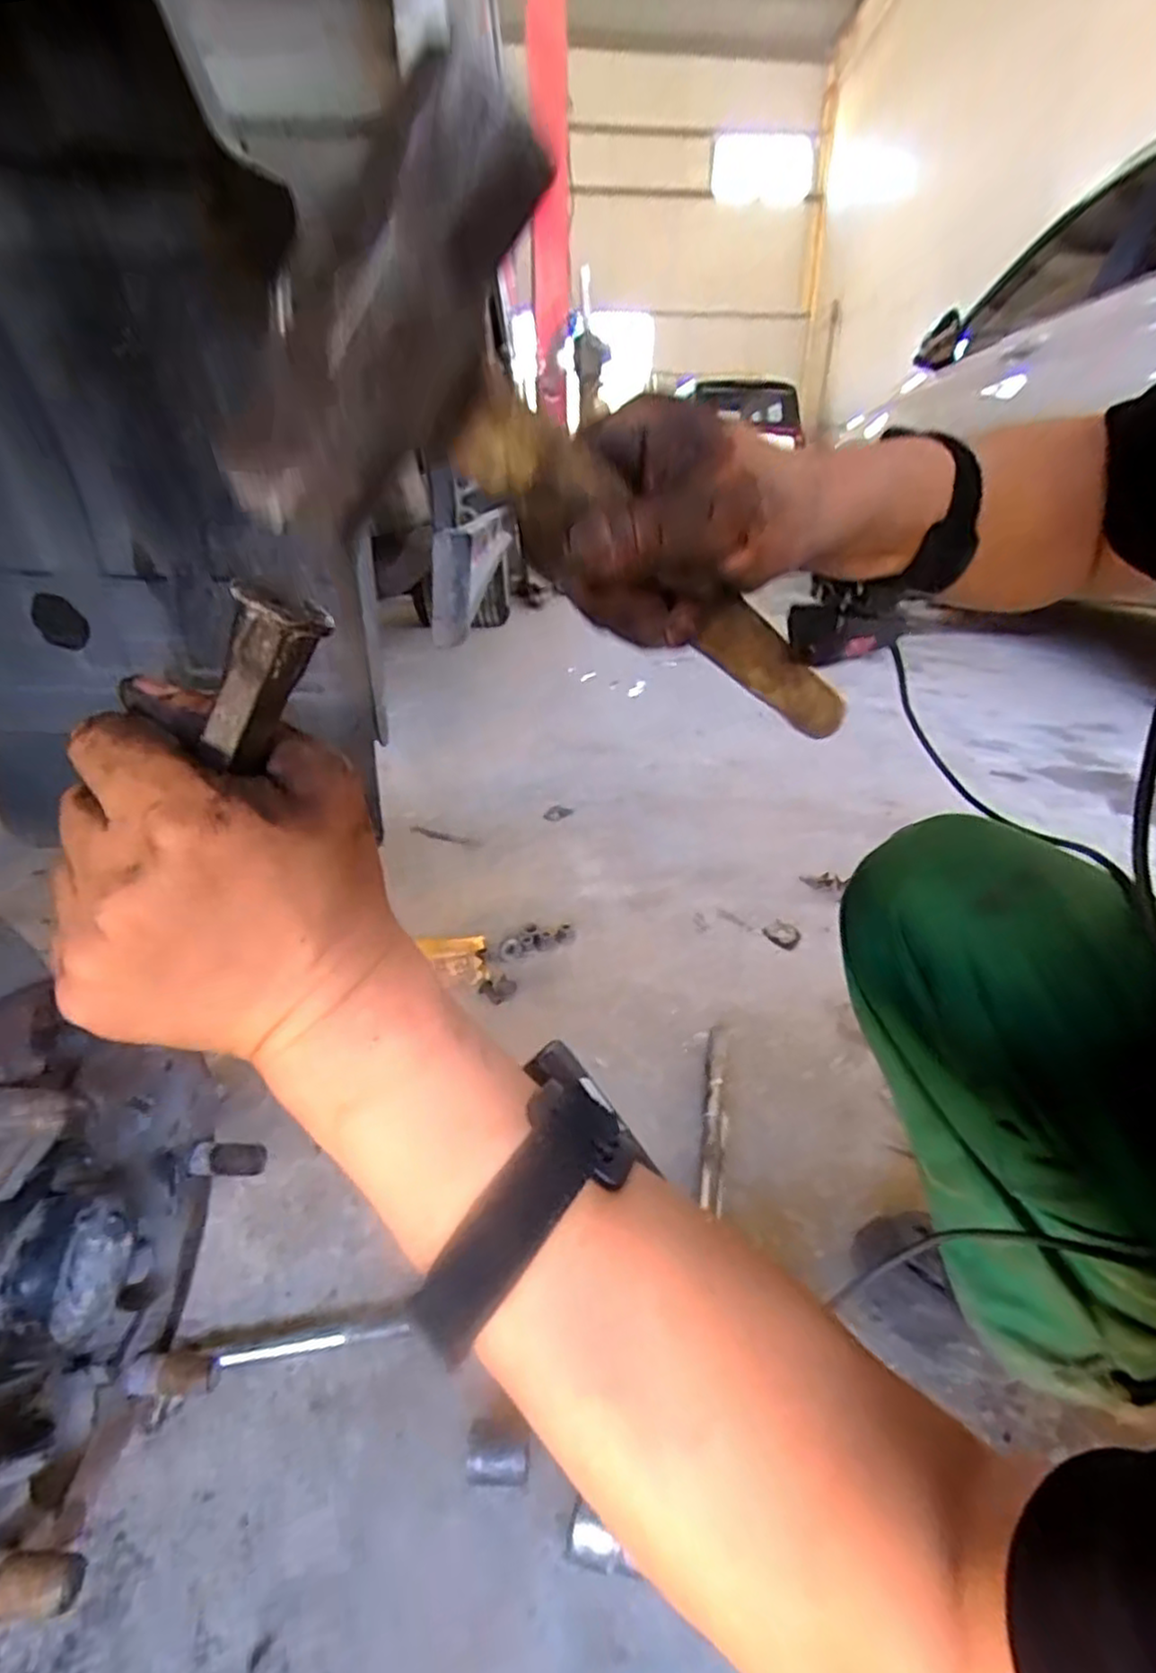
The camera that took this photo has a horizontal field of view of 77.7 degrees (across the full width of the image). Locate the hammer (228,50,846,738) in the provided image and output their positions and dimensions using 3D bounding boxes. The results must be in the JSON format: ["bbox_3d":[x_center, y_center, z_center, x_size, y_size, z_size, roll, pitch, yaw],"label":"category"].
[{"bbox_3d":[0.047,-0.096,0.305,0.045,0.088,0.371,18,3,35],"label":"hammer"}]

